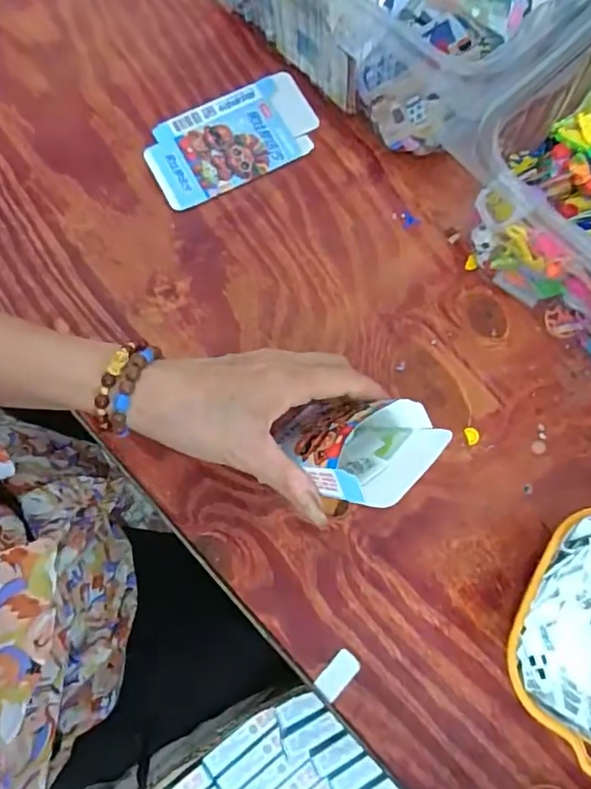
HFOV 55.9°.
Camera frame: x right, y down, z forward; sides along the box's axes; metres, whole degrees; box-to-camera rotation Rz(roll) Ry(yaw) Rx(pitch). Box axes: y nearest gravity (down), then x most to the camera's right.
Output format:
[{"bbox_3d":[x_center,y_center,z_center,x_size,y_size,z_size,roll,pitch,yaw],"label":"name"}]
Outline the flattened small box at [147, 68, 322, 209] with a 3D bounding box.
[{"bbox_3d":[-0.054,-0.217,0.474,0.145,0.008,0.083,-28,78,-7],"label":"flattened small box"}]

